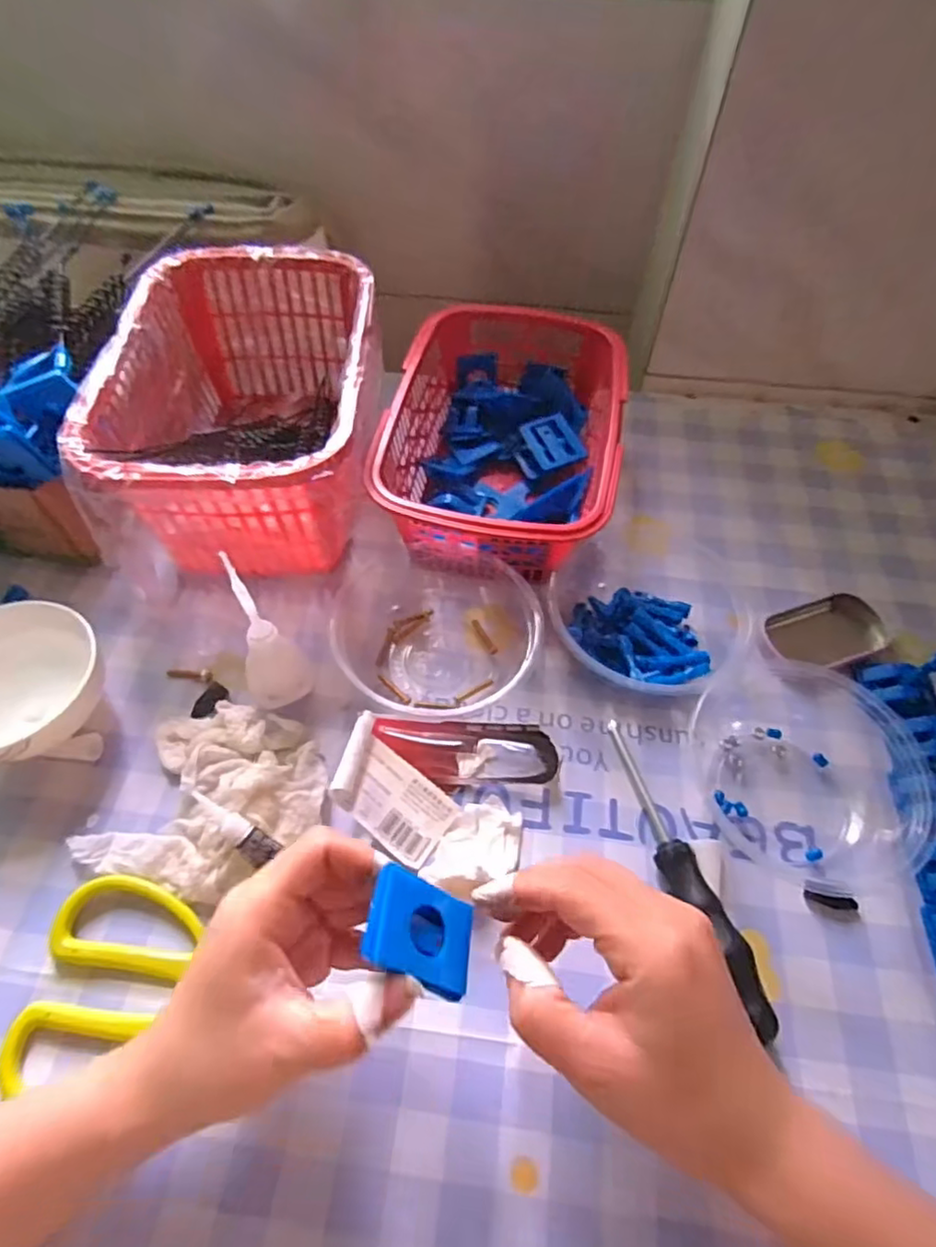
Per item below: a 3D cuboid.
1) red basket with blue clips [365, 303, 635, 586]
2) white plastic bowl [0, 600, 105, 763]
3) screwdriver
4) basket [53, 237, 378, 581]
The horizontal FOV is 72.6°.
[{"bbox_3d":[0.026,-0.125,0.447,0.147,0.075,0.206,10,57,5],"label":"red basket with blue clips"},{"bbox_3d":[-0.236,0.036,0.337,0.079,0.057,0.076,1,57,-1],"label":"white plastic bowl"},{"bbox_3d":[0.105,0.116,0.316,0.020,0.026,0.156,-16,59,-12],"label":"screwdriver"},{"bbox_3d":[-0.140,-0.134,0.423,0.150,0.110,0.223,1,57,-1],"label":"basket"}]

